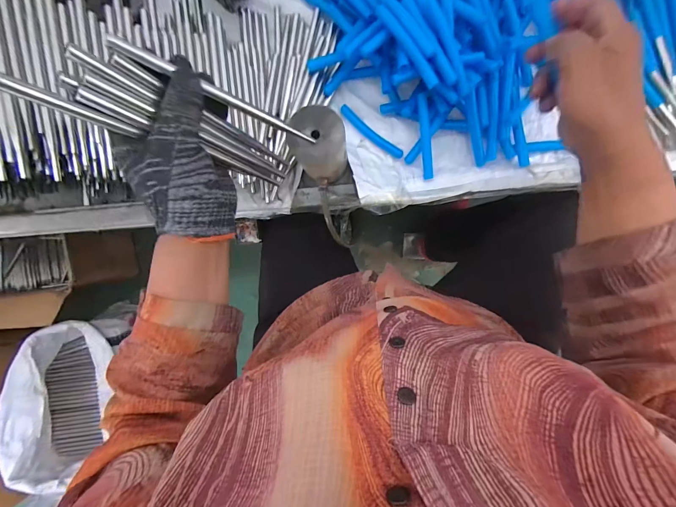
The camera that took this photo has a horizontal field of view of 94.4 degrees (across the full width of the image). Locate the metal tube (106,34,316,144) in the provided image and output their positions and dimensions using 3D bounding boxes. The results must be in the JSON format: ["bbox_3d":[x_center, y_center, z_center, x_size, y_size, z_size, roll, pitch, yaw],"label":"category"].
[{"bbox_3d":[-0.089,-0.129,0.265,0.173,0.010,0.010,12,94,-40],"label":"metal tube"}]

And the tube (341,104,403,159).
[{"bbox_3d":[0.045,-0.166,0.433,0.105,0.008,0.015,40,94,2],"label":"tube"}]

